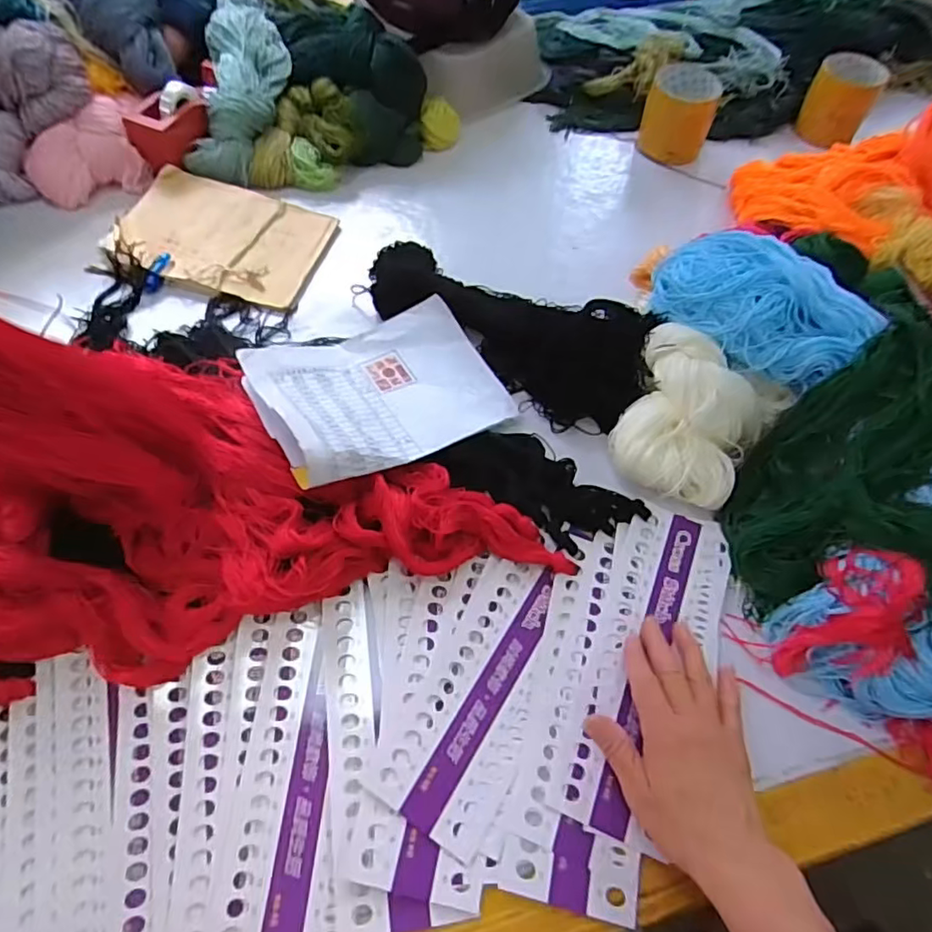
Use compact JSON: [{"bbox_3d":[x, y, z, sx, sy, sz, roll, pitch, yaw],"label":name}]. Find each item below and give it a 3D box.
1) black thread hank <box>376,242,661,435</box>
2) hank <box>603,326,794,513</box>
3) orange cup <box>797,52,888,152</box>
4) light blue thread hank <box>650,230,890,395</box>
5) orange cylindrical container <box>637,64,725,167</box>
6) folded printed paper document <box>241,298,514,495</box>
[{"bbox_3d":[0.034,-0.142,0.565,0.298,0.050,0.114,28,61,12],"label":"black thread hank"},{"bbox_3d":[0.192,-0.040,0.499,0.124,0.074,0.129,30,62,13],"label":"hank"},{"bbox_3d":[0.500,-0.491,0.779,0.083,0.080,0.084,30,62,13],"label":"orange cup"},{"bbox_3d":[0.251,-0.140,0.501,0.101,0.052,0.172,-36,69,-21],"label":"light blue thread hank"},{"bbox_3d":[0.273,-0.456,0.746,0.087,0.070,0.092,17,61,5],"label":"orange cylindrical container"},{"bbox_3d":[-0.072,-0.070,0.504,0.201,0.065,0.147,-29,65,-19],"label":"folded printed paper document"}]

